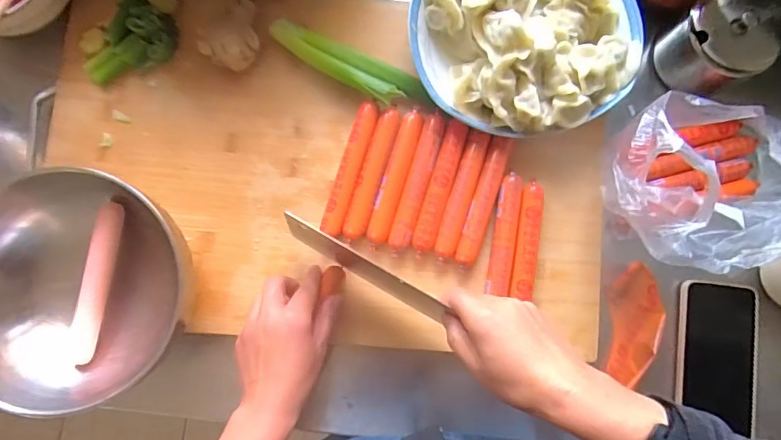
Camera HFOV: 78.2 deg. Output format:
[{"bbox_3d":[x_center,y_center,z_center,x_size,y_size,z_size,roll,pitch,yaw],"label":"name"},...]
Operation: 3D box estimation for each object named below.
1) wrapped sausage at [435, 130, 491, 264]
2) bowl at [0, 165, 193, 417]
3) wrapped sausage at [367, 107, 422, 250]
[{"bbox_3d":[0.069,-0.023,0.475,0.022,0.017,0.132,18,84,0],"label":"wrapped sausage"},{"bbox_3d":[-0.270,0.054,0.413,0.169,0.073,0.180,0,84,-2],"label":"bowl"},{"bbox_3d":[0.004,-0.042,0.472,0.022,0.014,0.140,17,84,0],"label":"wrapped sausage"}]

